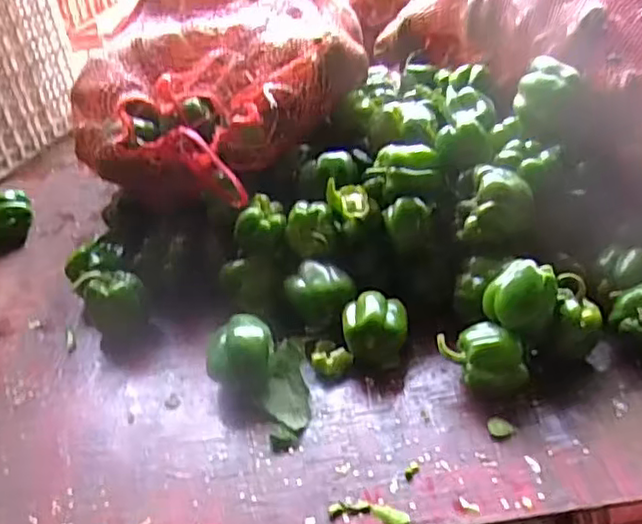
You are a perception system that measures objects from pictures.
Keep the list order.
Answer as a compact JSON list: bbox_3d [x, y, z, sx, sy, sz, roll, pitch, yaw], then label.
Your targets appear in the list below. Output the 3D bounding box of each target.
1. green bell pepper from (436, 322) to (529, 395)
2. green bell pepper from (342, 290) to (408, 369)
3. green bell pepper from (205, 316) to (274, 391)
[{"bbox_3d":[0.177,0.109,0.714,0.064,0.065,0.089,-20,43,-20],"label":"green bell pepper"},{"bbox_3d":[0.063,0.082,0.767,0.077,0.064,0.071,-3,39,0],"label":"green bell pepper"},{"bbox_3d":[-0.092,0.110,0.752,0.077,0.065,0.081,-10,40,-9],"label":"green bell pepper"}]

